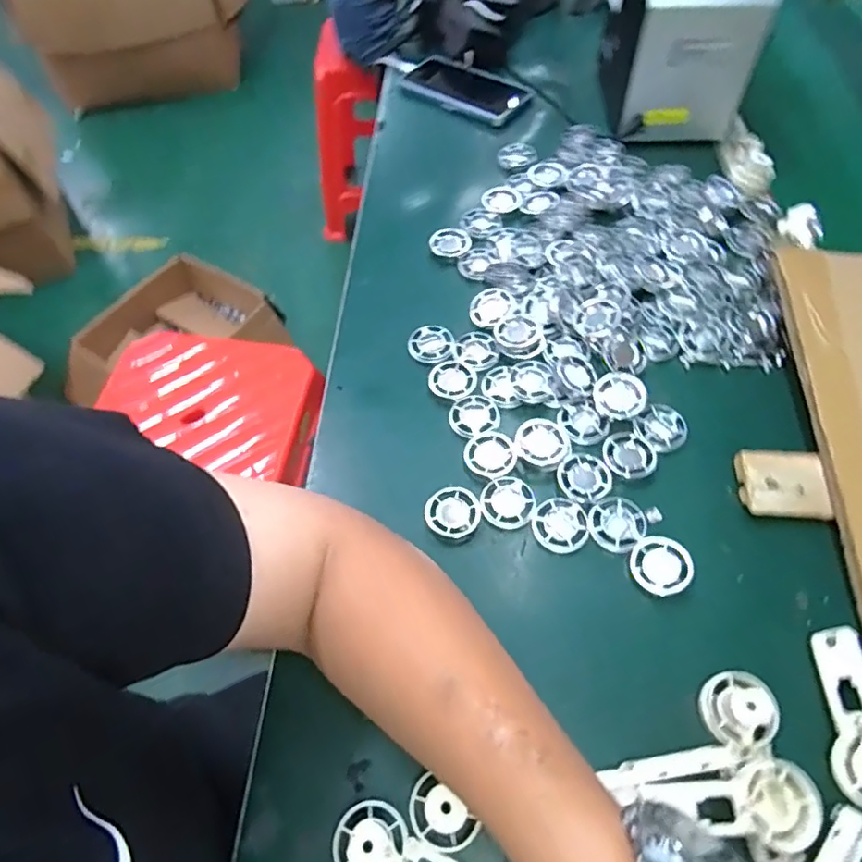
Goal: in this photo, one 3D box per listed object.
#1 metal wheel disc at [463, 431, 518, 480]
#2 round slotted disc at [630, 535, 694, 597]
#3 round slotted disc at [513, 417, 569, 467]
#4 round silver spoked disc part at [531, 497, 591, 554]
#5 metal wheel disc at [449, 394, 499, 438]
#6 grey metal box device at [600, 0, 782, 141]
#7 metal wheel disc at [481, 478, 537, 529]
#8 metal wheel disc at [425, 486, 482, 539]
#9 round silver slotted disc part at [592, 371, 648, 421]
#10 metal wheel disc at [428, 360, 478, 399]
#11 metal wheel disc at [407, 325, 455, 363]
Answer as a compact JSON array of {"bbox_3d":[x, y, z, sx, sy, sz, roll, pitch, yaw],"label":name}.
[{"bbox_3d":[0.046,0.018,0.442,0.039,0.004,0.039,0,58,1],"label":"metal wheel disc"},{"bbox_3d":[0.157,0.092,0.392,0.039,0.014,0.038,0,58,1],"label":"round slotted disc"},{"bbox_3d":[0.084,0.008,0.439,0.039,0.010,0.040,0,58,1],"label":"round slotted disc"},{"bbox_3d":[0.093,0.068,0.411,0.039,0.005,0.039,-2,67,4],"label":"round silver spoked disc part"},{"bbox_3d":[0.035,-0.013,0.464,0.040,0.004,0.036,-22,60,-12],"label":"metal wheel disc"},{"bbox_3d":[0.271,-0.435,0.636,0.122,0.128,0.161,1,58,2],"label":"grey metal box device"},{"bbox_3d":[0.057,0.053,0.424,0.039,0.006,0.039,0,58,1],"label":"metal wheel disc"},{"bbox_3d":[0.016,0.060,0.421,0.039,0.007,0.037,0,58,1],"label":"metal wheel disc"},{"bbox_3d":[0.153,-0.029,0.462,0.043,0.014,0.041,0,58,1],"label":"round silver slotted disc part"},{"bbox_3d":[0.018,-0.044,0.484,0.039,0.004,0.040,0,58,1],"label":"metal wheel disc"},{"bbox_3d":[0.000,-0.077,0.508,0.040,0.004,0.040,0,58,1],"label":"metal wheel disc"}]

